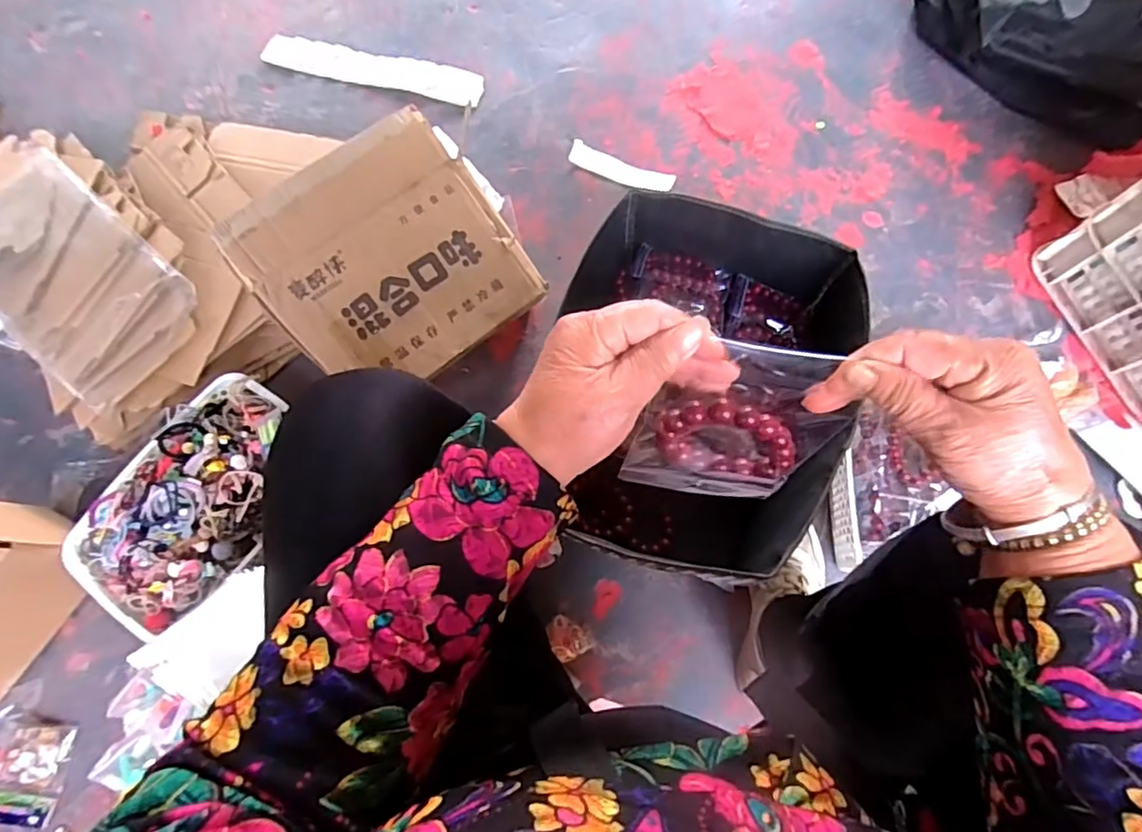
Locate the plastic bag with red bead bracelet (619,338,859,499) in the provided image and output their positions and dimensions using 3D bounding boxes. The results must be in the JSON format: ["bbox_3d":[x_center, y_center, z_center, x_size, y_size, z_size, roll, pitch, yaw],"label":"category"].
[{"bbox_3d":[0.098,0.011,0.356,0.107,0.170,0.021,11,60,2],"label":"plastic bag with red bead bracelet"}]

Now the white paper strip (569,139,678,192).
[{"bbox_3d":[0.081,-0.393,0.923,0.171,0.017,0.036,23,75,7],"label":"white paper strip"}]

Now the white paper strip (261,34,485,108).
[{"bbox_3d":[-0.336,-0.589,0.984,0.384,0.013,0.071,14,74,5],"label":"white paper strip"}]

